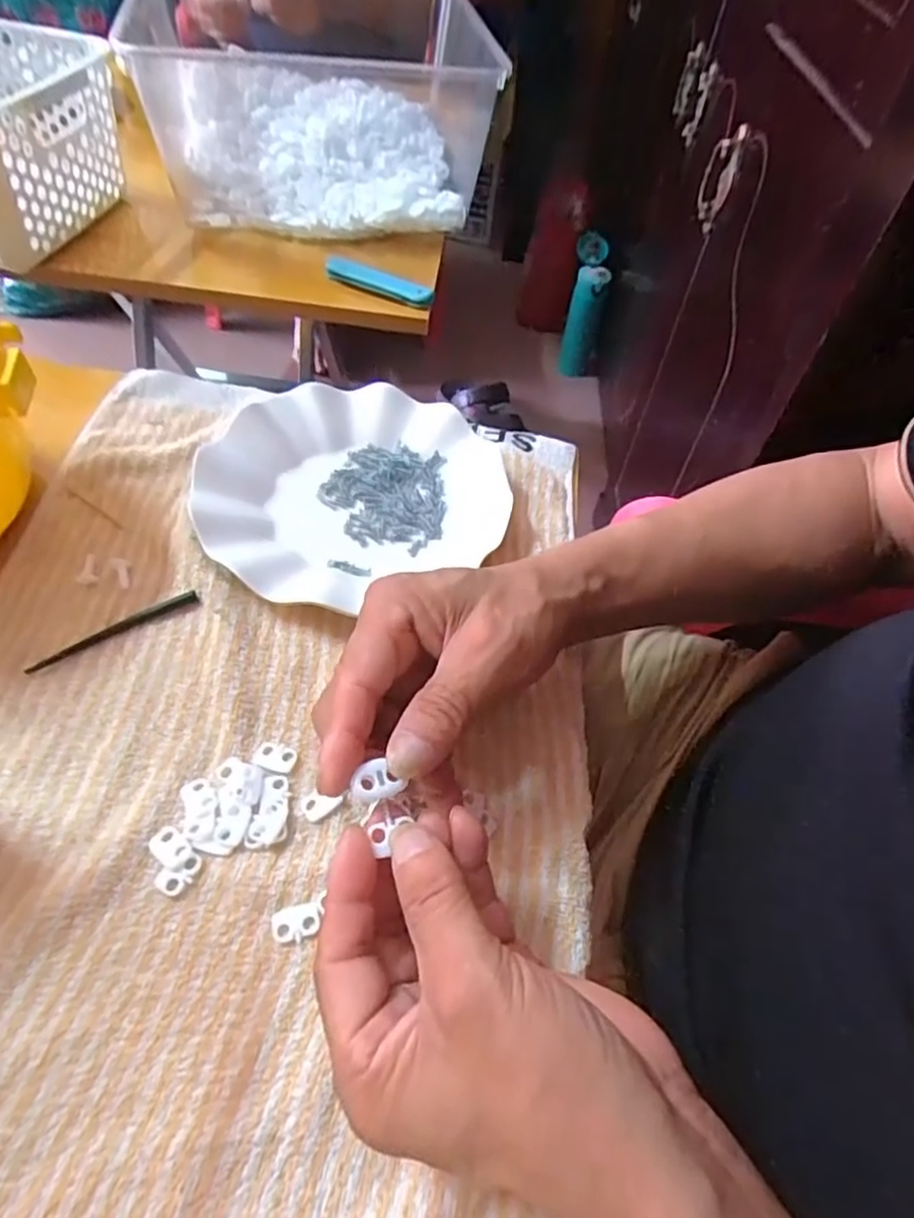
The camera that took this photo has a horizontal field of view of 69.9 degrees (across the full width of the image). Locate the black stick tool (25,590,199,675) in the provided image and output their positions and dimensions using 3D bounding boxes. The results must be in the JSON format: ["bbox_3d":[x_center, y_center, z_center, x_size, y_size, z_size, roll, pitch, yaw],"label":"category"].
[{"bbox_3d":[-0.176,0.011,0.336,0.086,0.004,0.006,-28,61,-24],"label":"black stick tool"}]

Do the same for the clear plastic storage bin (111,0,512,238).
[{"bbox_3d":[-0.135,-0.498,0.640,0.342,0.125,0.294,-5,54,-10],"label":"clear plastic storage bin"}]

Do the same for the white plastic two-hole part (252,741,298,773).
[{"bbox_3d":[-0.085,0.068,0.305,0.019,0.004,0.013,18,54,7],"label":"white plastic two-hole part"}]

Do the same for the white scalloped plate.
[{"bbox_3d":[-0.067,-0.080,0.401,0.179,0.029,0.164,3,53,-4],"label":"white scalloped plate"}]

